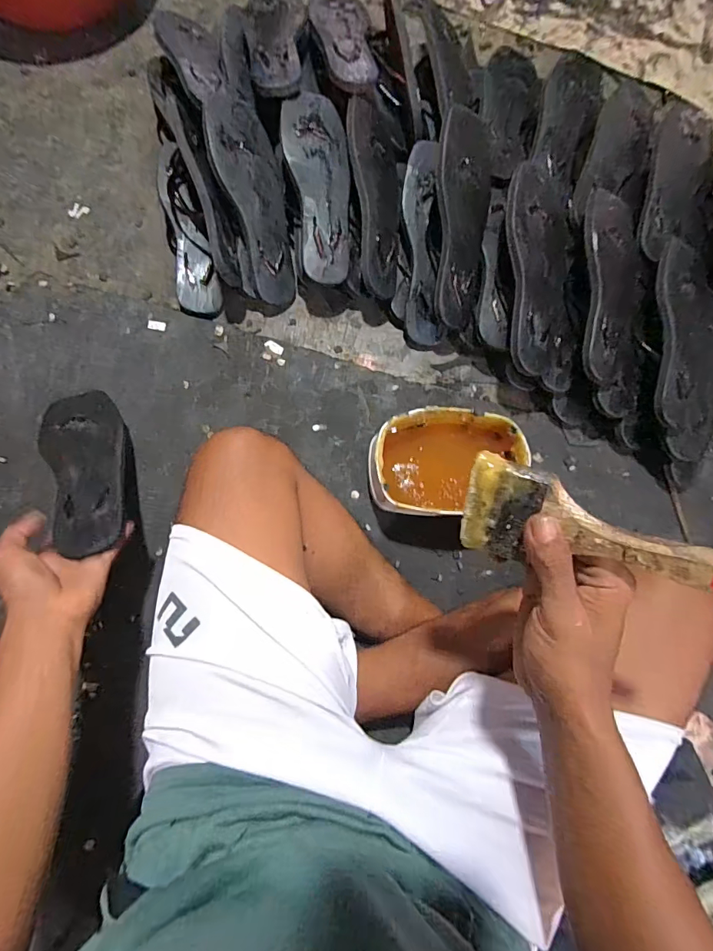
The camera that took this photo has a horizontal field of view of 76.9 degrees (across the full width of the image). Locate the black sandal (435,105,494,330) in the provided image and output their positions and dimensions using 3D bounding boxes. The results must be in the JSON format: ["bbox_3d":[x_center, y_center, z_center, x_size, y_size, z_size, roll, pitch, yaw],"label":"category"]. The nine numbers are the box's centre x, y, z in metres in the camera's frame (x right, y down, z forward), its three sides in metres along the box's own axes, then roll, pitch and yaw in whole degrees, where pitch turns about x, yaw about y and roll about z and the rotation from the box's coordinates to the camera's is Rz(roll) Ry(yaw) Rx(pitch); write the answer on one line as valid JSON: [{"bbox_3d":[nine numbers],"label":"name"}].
[{"bbox_3d":[0.141,-0.333,0.599,0.078,0.046,0.249,0,105,-3],"label":"black sandal"}]

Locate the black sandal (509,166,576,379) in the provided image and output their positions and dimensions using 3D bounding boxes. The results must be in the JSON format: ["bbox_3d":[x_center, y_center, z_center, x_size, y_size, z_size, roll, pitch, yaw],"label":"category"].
[{"bbox_3d":[0.243,-0.271,0.593,0.092,0.032,0.266,-6,99,-4],"label":"black sandal"}]

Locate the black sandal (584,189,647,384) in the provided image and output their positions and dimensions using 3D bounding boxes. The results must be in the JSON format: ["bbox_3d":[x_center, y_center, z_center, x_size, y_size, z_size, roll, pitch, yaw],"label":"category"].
[{"bbox_3d":[0.335,-0.247,0.592,0.083,0.049,0.245,2,79,-4],"label":"black sandal"}]

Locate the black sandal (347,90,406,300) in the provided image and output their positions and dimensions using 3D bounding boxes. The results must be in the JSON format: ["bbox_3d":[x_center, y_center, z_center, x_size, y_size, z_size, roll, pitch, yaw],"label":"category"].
[{"bbox_3d":[0.030,-0.389,0.626,0.077,0.036,0.259,-4,98,-4],"label":"black sandal"}]

